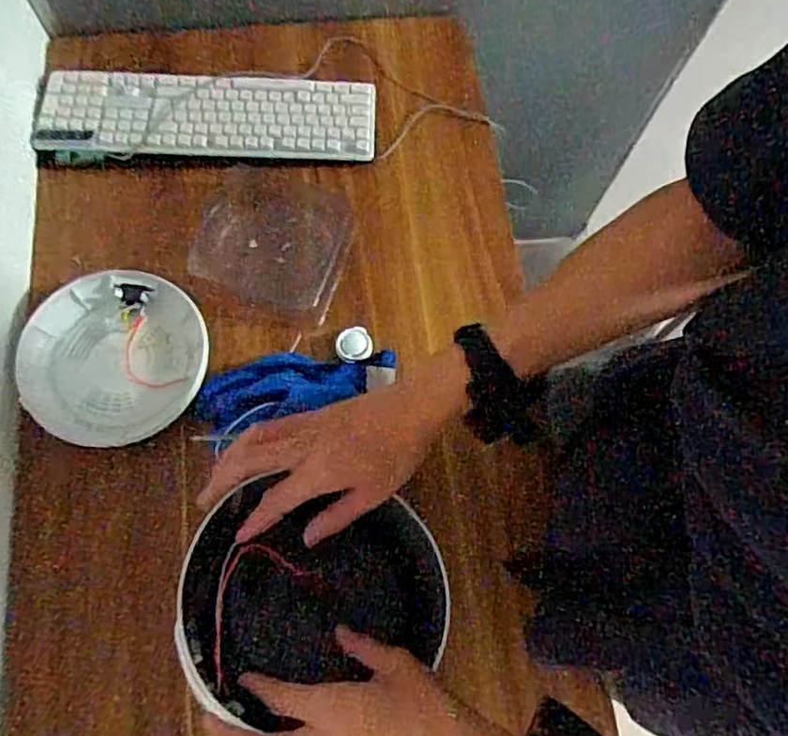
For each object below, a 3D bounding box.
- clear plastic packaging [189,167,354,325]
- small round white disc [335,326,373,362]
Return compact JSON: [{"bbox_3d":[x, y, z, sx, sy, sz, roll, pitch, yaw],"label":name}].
[{"bbox_3d":[-0.152,-0.160,0.782,0.182,0.012,0.174,13,74,5],"label":"clear plastic packaging"},{"bbox_3d":[-0.046,-0.026,0.735,0.041,0.025,0.041,0,73,1],"label":"small round white disc"}]

